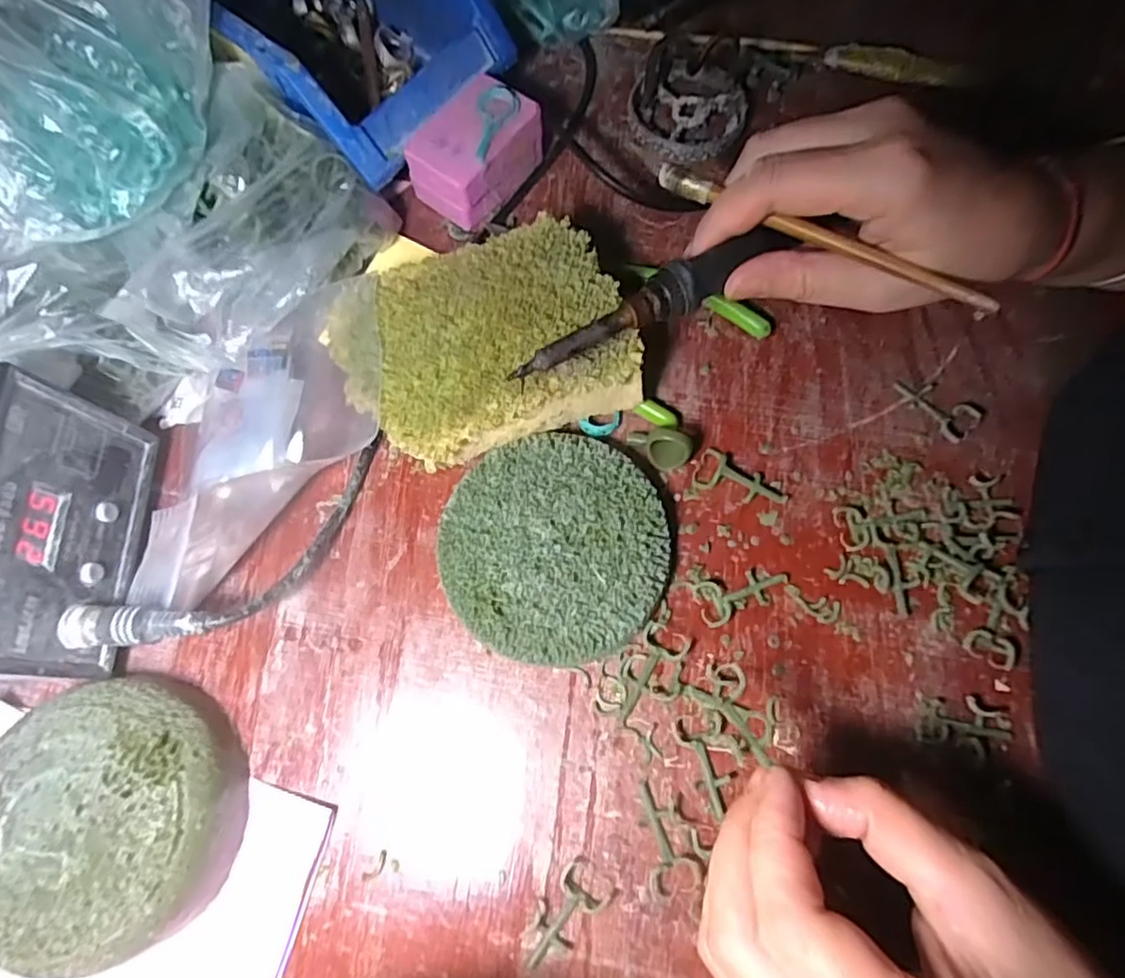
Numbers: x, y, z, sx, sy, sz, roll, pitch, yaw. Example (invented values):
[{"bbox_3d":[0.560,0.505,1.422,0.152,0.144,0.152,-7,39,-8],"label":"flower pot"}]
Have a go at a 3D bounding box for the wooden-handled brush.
[{"bbox_3d":[0.101,-0.101,0.251,0.141,0.012,0.005,31,75,16],"label":"wooden-handled brush"}]

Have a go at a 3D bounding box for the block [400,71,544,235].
[{"bbox_3d":[-0.049,-0.189,0.354,0.047,0.040,0.068,39,78,13],"label":"block"}]

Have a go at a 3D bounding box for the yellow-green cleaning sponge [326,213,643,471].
[{"bbox_3d":[-0.039,-0.067,0.307,0.130,0.050,0.097,-21,73,-4],"label":"yellow-green cleaning sponge"}]

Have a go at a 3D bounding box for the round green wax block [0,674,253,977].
[{"bbox_3d":[-0.184,0.132,0.256,0.097,0.036,0.097,-1,73,2],"label":"round green wax block"}]

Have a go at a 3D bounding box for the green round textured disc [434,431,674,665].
[{"bbox_3d":[-0.004,0.026,0.290,0.102,0.024,0.102,-1,73,2],"label":"green round textured disc"}]

